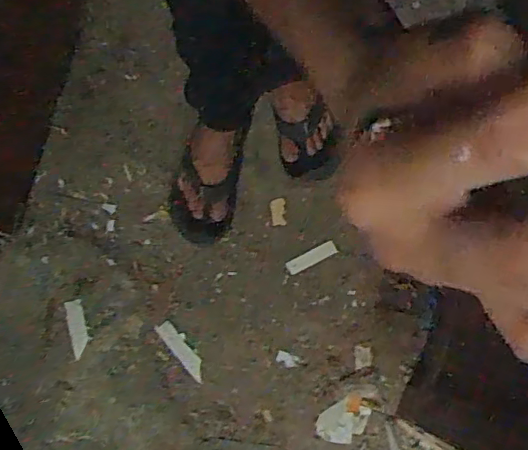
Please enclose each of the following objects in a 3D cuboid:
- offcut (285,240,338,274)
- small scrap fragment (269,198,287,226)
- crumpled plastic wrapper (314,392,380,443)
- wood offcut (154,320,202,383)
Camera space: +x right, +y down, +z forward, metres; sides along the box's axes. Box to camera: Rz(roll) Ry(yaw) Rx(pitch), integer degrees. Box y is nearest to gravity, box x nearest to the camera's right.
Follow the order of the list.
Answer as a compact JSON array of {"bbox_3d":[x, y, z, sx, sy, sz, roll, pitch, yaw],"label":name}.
[{"bbox_3d":[0.076,0.052,0.915,0.084,0.011,0.023,-25,79,-6],"label":"offcut"},{"bbox_3d":[0.023,-0.022,0.931,0.027,0.004,0.044,-2,88,-14],"label":"small scrap fragment"},{"bbox_3d":[0.128,0.296,0.862,0.097,0.005,0.055,-34,80,-7],"label":"crumpled plastic wrapper"},{"bbox_3d":[-0.126,0.194,0.871,0.029,0.004,0.104,-37,91,-19],"label":"wood offcut"}]

